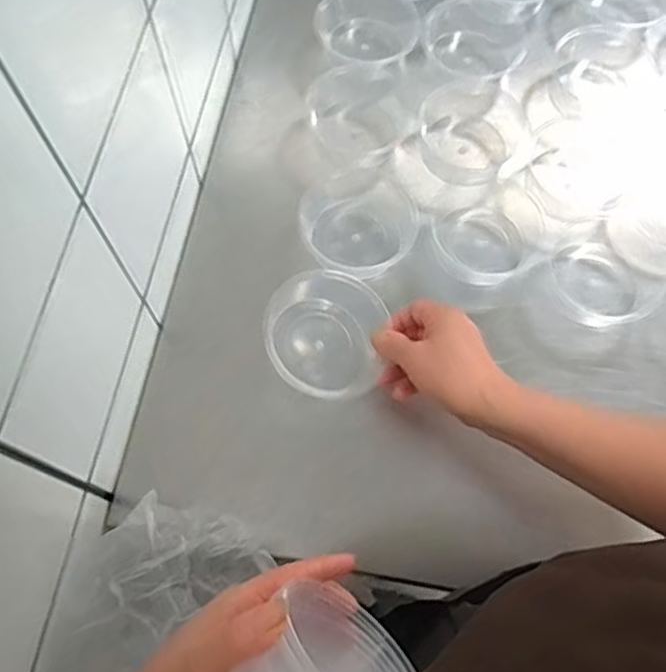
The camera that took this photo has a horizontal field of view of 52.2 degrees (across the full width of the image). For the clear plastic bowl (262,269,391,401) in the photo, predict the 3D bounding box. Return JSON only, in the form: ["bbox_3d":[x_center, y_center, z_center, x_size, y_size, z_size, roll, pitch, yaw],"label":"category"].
[{"bbox_3d":[-0.006,-0.004,0.559,0.095,0.060,0.099,0,71,0],"label":"clear plastic bowl"}]

